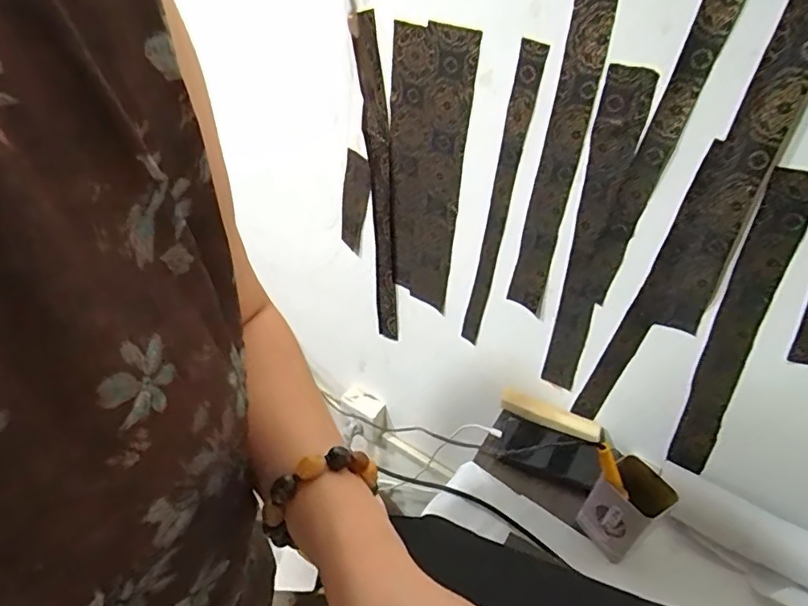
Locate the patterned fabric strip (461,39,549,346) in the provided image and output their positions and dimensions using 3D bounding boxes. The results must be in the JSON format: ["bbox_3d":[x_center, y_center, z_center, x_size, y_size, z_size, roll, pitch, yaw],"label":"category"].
[{"bbox_3d":[0.120,-0.110,0.691,0.033,0.423,0.009,27,46,23],"label":"patterned fabric strip"}]

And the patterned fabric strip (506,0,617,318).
[{"bbox_3d":[0.179,-0.154,0.608,0.050,0.416,0.010,22,44,21],"label":"patterned fabric strip"}]

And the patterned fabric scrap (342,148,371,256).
[{"bbox_3d":[-0.079,-0.154,0.818,0.052,0.172,0.006,37,49,20],"label":"patterned fabric scrap"}]

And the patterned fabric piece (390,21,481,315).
[{"bbox_3d":[0.026,-0.167,0.728,0.115,0.386,0.008,25,46,22],"label":"patterned fabric piece"}]

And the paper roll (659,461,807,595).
[{"bbox_3d":[0.481,0.305,0.626,0.348,0.048,0.060,27,46,23],"label":"paper roll"}]

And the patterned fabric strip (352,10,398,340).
[{"bbox_3d":[-0.035,-0.142,0.787,0.040,0.505,0.010,15,41,22],"label":"patterned fabric strip"}]

